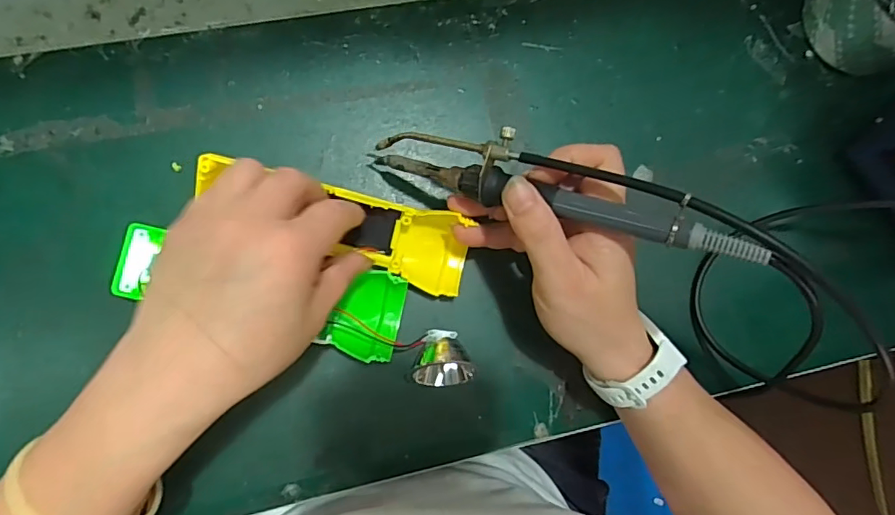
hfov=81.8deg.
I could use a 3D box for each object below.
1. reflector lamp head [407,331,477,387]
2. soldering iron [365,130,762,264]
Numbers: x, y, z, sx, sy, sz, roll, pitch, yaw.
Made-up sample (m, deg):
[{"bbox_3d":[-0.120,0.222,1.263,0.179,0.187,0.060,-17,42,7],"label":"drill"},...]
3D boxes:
[{"bbox_3d":[-0.003,0.062,0.319,0.038,0.027,0.033,4,85,-6],"label":"reflector lamp head"},{"bbox_3d":[0.051,-0.039,0.265,0.202,0.017,0.033,20,83,25],"label":"soldering iron"}]

